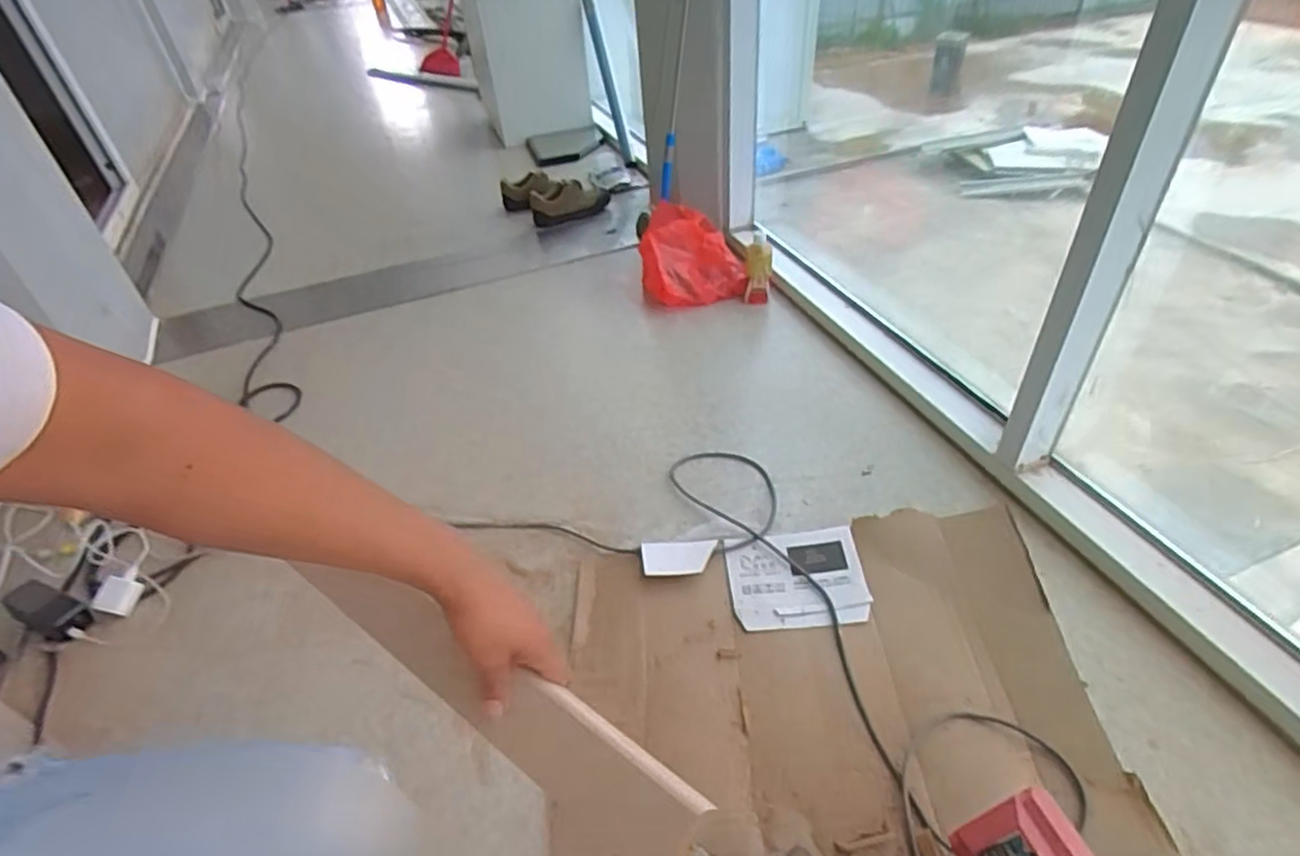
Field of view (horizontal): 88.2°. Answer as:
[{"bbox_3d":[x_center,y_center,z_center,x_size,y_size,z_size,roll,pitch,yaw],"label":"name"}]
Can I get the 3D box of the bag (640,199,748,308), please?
[{"bbox_3d":[0.109,-0.441,1.758,0.249,0.225,0.220,-11,41,-4],"label":"bag"}]

